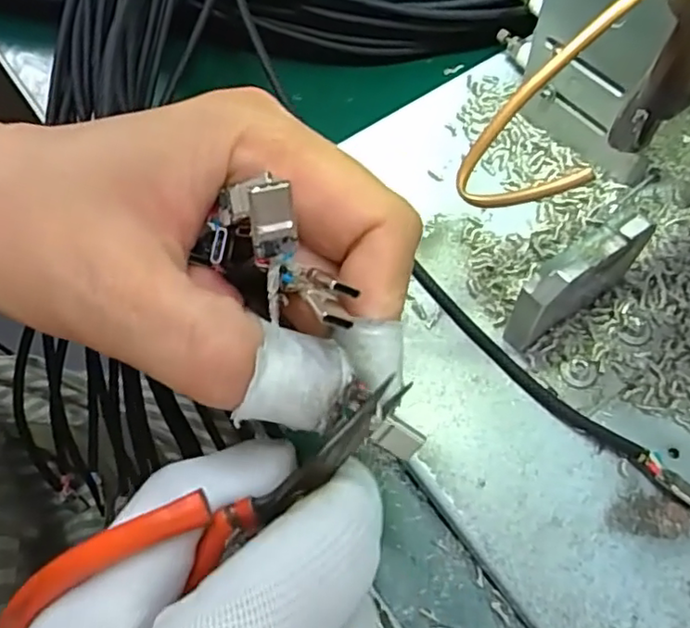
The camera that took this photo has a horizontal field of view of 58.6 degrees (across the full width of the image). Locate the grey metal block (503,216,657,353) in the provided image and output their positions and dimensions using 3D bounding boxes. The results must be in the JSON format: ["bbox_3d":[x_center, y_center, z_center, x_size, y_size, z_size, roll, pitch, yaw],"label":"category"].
[{"bbox_3d":[0.077,-0.010,0.207,0.046,0.046,0.013,-31,63,-15],"label":"grey metal block"}]

